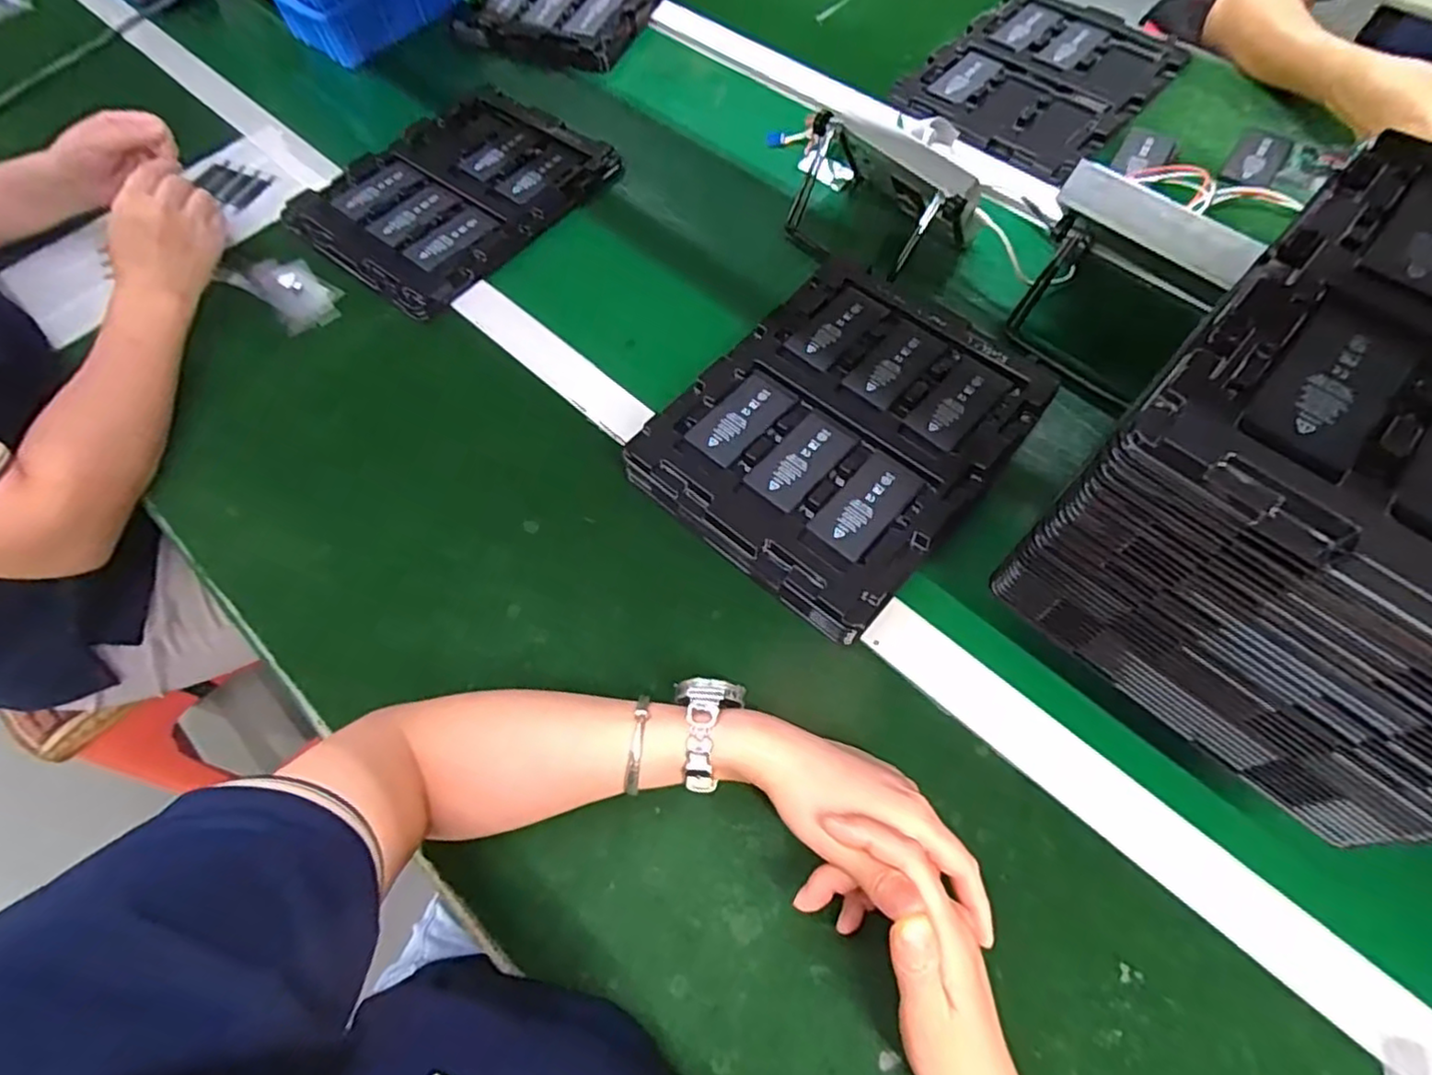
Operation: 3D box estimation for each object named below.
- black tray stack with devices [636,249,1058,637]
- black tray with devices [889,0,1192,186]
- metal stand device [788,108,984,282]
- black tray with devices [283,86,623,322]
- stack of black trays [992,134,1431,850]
[{"bbox_3d":[0.097,-0.083,0.523,0.216,0.040,0.275,38,71,19],"label":"black tray stack with devices"},{"bbox_3d":[0.354,-0.507,0.738,0.217,0.015,0.302,38,71,19],"label":"black tray with devices"},{"bbox_3d":[0.147,-0.306,0.603,0.097,0.079,0.156,-40,69,-16],"label":"metal stand device"},{"bbox_3d":[-0.261,-0.352,0.679,0.217,0.016,0.276,36,71,18],"label":"black tray with devices"},{"bbox_3d":[0.333,-0.026,0.347,0.207,0.165,0.264,41,72,19],"label":"stack of black trays"}]

